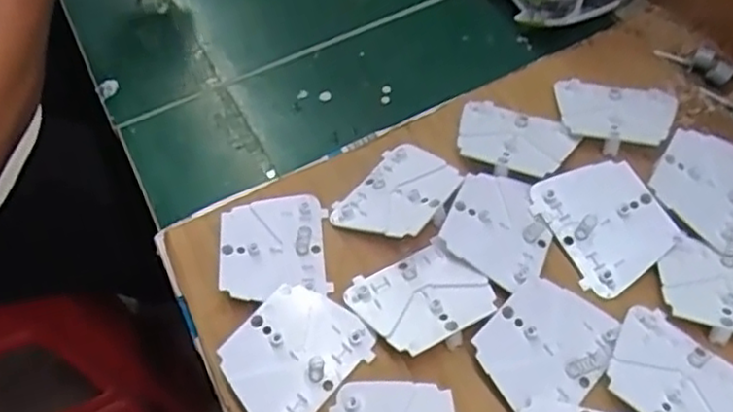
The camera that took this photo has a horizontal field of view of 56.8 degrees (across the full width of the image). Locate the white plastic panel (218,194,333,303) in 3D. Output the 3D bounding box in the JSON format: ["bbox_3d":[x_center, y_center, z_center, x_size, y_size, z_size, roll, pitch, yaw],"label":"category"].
[{"bbox_3d":[-0.059,0.026,0.434,0.067,0.008,0.075,-3,53,-7],"label":"white plastic panel"}]

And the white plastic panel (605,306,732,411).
[{"bbox_3d":[0.170,0.095,0.368,0.078,0.013,0.062,36,65,25],"label":"white plastic panel"}]

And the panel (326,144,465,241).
[{"bbox_3d":[0.021,-0.010,0.447,0.061,0.008,0.079,31,63,23],"label":"panel"}]

